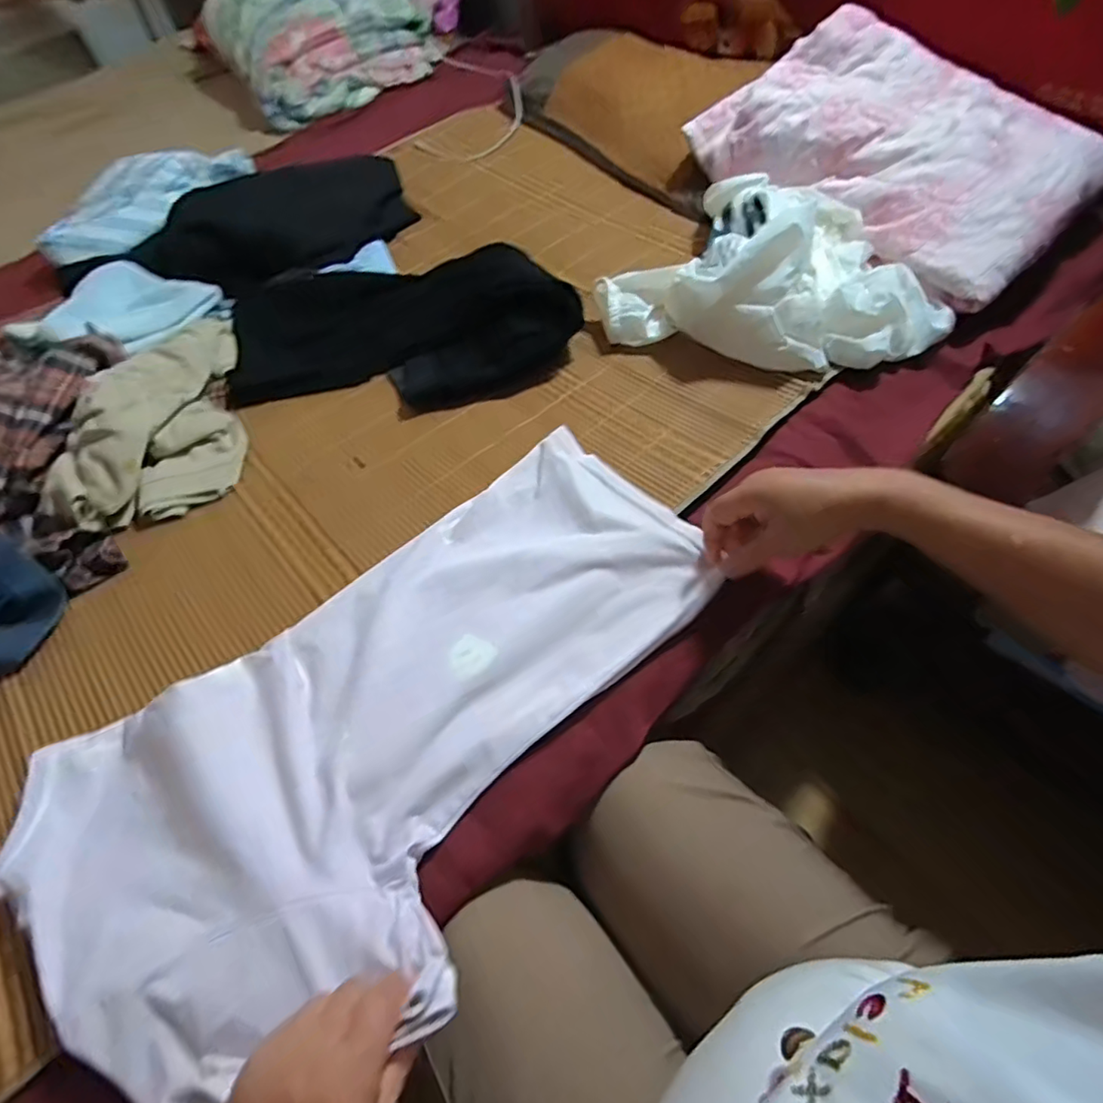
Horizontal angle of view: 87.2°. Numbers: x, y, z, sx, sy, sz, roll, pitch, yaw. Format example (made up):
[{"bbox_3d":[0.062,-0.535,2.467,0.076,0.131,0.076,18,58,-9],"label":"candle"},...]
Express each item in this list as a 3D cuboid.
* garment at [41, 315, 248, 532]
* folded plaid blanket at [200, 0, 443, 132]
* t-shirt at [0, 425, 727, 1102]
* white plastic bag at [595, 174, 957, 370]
[{"bbox_3d":[-0.476,-0.169,0.681,0.186,0.076,0.311,-16,56,-6],"label":"garment"},{"bbox_3d":[-0.486,-1.181,1.283,0.490,0.197,0.387,-32,59,-14],"label":"folded plaid blanket"},{"bbox_3d":[-0.103,0.118,0.468,0.550,0.034,0.302,-40,61,-22],"label":"t-shirt"},{"bbox_3d":[0.272,-0.348,0.691,0.387,0.115,0.272,21,61,19],"label":"white plastic bag"}]

